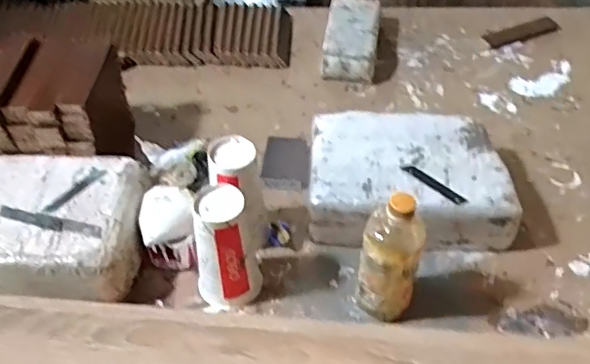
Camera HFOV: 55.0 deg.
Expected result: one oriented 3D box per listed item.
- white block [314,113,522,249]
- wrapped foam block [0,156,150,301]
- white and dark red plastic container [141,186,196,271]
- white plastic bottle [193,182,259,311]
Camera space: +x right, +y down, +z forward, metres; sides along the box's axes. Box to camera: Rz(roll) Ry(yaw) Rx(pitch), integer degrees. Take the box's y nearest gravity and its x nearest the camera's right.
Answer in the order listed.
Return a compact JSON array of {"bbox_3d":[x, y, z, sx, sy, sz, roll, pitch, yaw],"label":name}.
[{"bbox_3d":[0.167,-0.008,0.837,0.294,0.083,0.209,4,45,4],"label":"white block"},{"bbox_3d":[-0.349,0.065,0.789,0.277,0.084,0.210,1,45,1],"label":"wrapped foam block"},{"bbox_3d":[-0.173,0.062,0.796,0.079,0.084,0.092,-8,45,-8],"label":"white and dark red plastic container"},{"bbox_3d":[-0.090,0.085,0.727,0.079,0.162,0.076,-12,46,-12],"label":"white plastic bottle"}]

